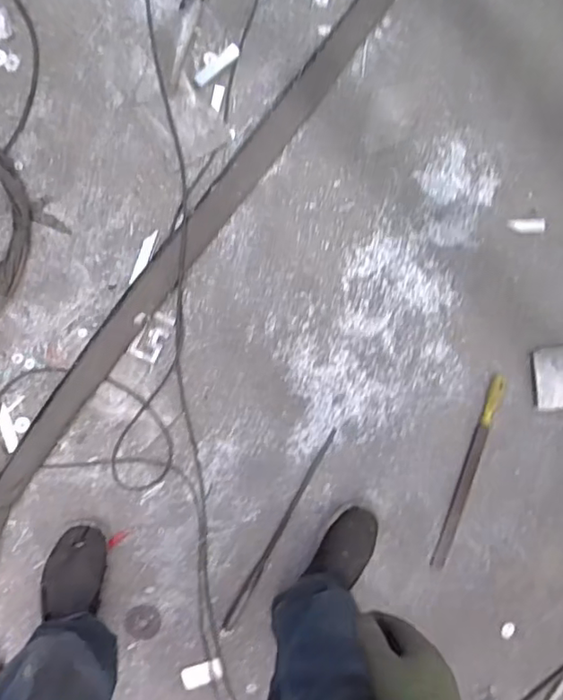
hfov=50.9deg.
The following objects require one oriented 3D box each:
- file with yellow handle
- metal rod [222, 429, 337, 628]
[{"bbox_3d":[0.368,0.239,1.163,0.030,0.011,0.390,19,89,-8],"label":"file with yellow handle"},{"bbox_3d":[-0.003,0.337,1.121,0.015,0.019,0.415,30,88,-7],"label":"metal rod"}]

